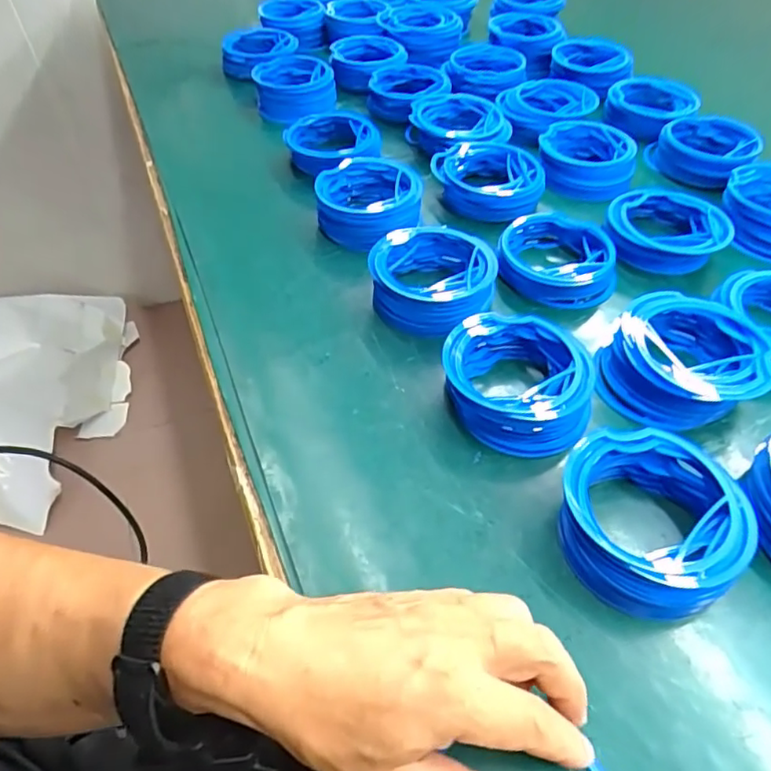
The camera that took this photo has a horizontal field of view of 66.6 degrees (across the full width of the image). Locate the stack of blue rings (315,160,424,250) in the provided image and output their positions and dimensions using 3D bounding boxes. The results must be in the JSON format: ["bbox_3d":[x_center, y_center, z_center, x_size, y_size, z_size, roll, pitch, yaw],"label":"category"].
[{"bbox_3d":[-0.016,-0.174,0.559,0.101,0.036,0.101,8,49,8],"label":"stack of blue rings"}]

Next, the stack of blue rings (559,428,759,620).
[{"bbox_3d":[0.152,0.076,0.339,0.103,0.036,0.104,10,50,9],"label":"stack of blue rings"}]

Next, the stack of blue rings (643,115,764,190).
[{"bbox_3d":[0.342,-0.251,0.627,0.095,0.034,0.099,-29,55,-20],"label":"stack of blue rings"}]

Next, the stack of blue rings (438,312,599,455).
[{"bbox_3d":[0.091,-0.004,0.406,0.096,0.034,0.095,3,49,4],"label":"stack of blue rings"}]

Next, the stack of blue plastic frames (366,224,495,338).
[{"bbox_3d":[0.036,-0.088,0.480,0.108,0.034,0.104,22,53,19],"label":"stack of blue plastic frames"}]

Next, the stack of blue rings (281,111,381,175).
[{"bbox_3d":[-0.056,-0.258,0.632,0.101,0.035,0.089,7,49,7],"label":"stack of blue rings"}]

